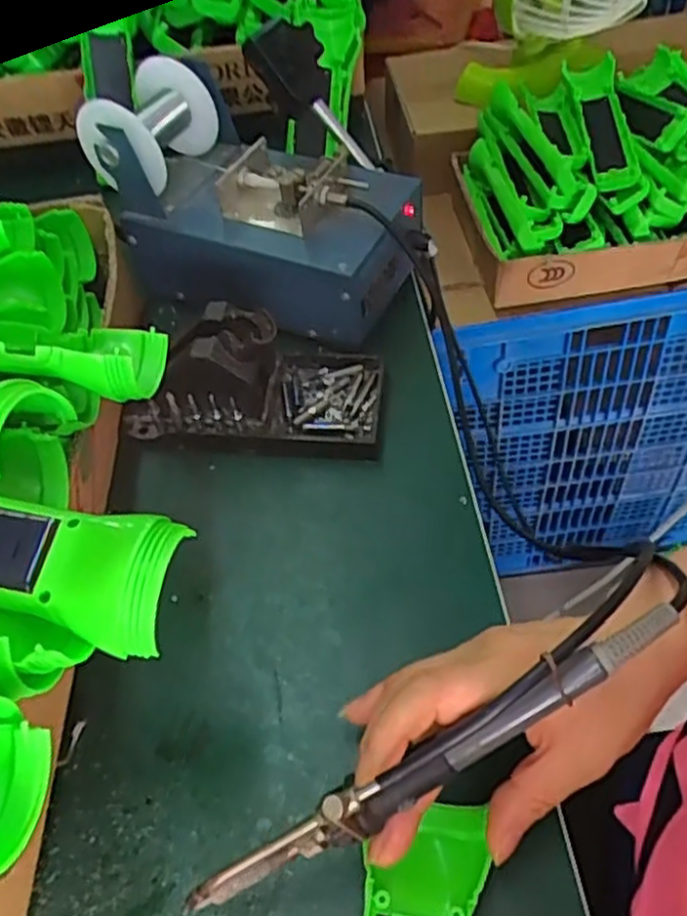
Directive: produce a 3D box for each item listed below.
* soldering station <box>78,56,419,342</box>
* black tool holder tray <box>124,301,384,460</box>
[{"bbox_3d":[-0.063,-0.180,0.502,0.216,0.121,0.108,19,55,19],"label":"soldering station"},{"bbox_3d":[-0.050,-0.052,0.449,0.145,0.071,0.078,4,52,7],"label":"black tool holder tray"}]

